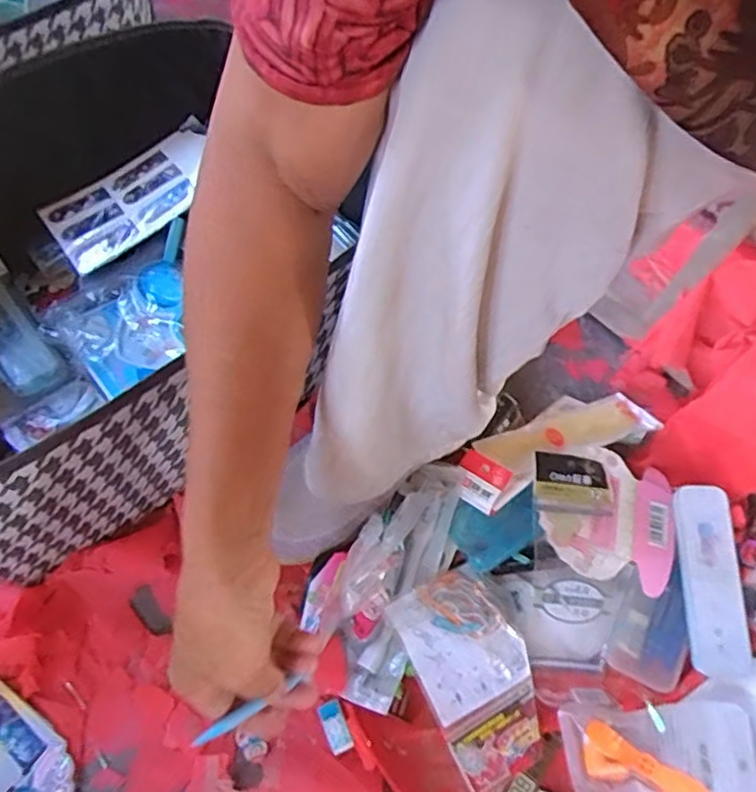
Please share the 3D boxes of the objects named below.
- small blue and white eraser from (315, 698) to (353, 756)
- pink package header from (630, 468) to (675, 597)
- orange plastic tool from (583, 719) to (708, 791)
[{"bbox_3d":[-0.031,0.240,0.458,0.017,0.010,0.034,-22,66,-12],"label":"small blue and white eraser"},{"bbox_3d":[0.221,0.106,0.508,0.031,0.007,0.103,13,63,5],"label":"pink package header"},{"bbox_3d":[0.185,0.268,0.446,0.083,0.020,0.033,30,66,12],"label":"orange plastic tool"}]

